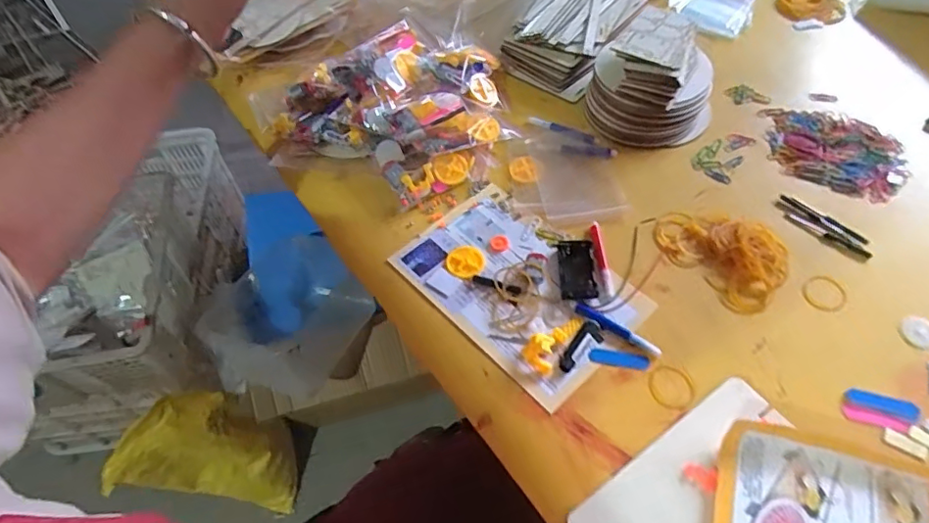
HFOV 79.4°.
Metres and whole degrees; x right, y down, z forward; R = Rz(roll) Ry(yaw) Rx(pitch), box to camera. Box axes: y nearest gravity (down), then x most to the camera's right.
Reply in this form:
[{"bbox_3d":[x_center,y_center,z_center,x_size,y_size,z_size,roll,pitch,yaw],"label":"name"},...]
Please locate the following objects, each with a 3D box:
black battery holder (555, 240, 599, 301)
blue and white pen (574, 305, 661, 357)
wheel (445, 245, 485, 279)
[{"bbox_3d":[0.100,0.007,0.498,0.030,0.010,0.060,-1,55,3],"label":"black battery holder"},{"bbox_3d":[0.128,0.056,0.466,0.075,0.007,0.009,28,62,22],"label":"blue and white pen"},{"bbox_3d":[0.001,-0.001,0.519,0.035,0.005,0.036,-2,55,3],"label":"wheel"}]

